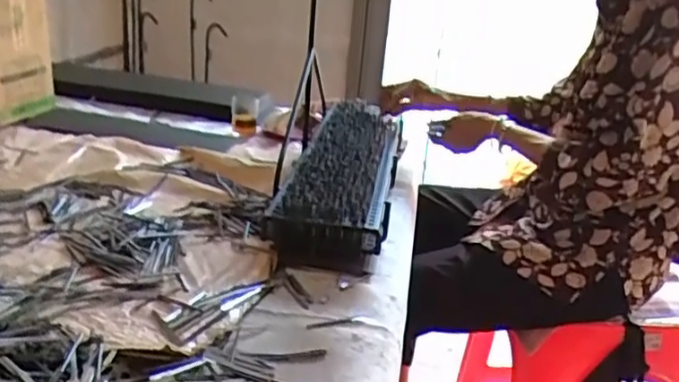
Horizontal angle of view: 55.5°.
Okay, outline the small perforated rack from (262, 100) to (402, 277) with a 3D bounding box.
[{"bbox_3d":[0.014,-0.031,1.037,0.145,0.092,0.531,7,22,6],"label":"small perforated rack"}]

